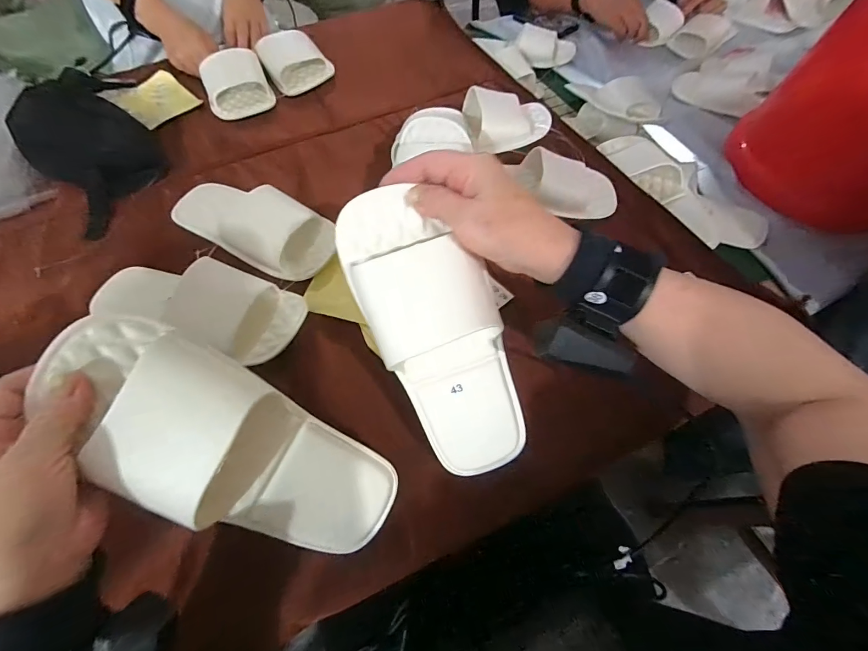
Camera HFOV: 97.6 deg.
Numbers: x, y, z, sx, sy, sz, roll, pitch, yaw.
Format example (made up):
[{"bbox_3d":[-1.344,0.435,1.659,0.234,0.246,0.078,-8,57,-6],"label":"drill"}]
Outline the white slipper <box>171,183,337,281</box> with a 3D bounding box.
[{"bbox_3d":[-0.238,-0.141,0.485,0.245,0.047,0.096,28,65,16],"label":"white slipper"}]

